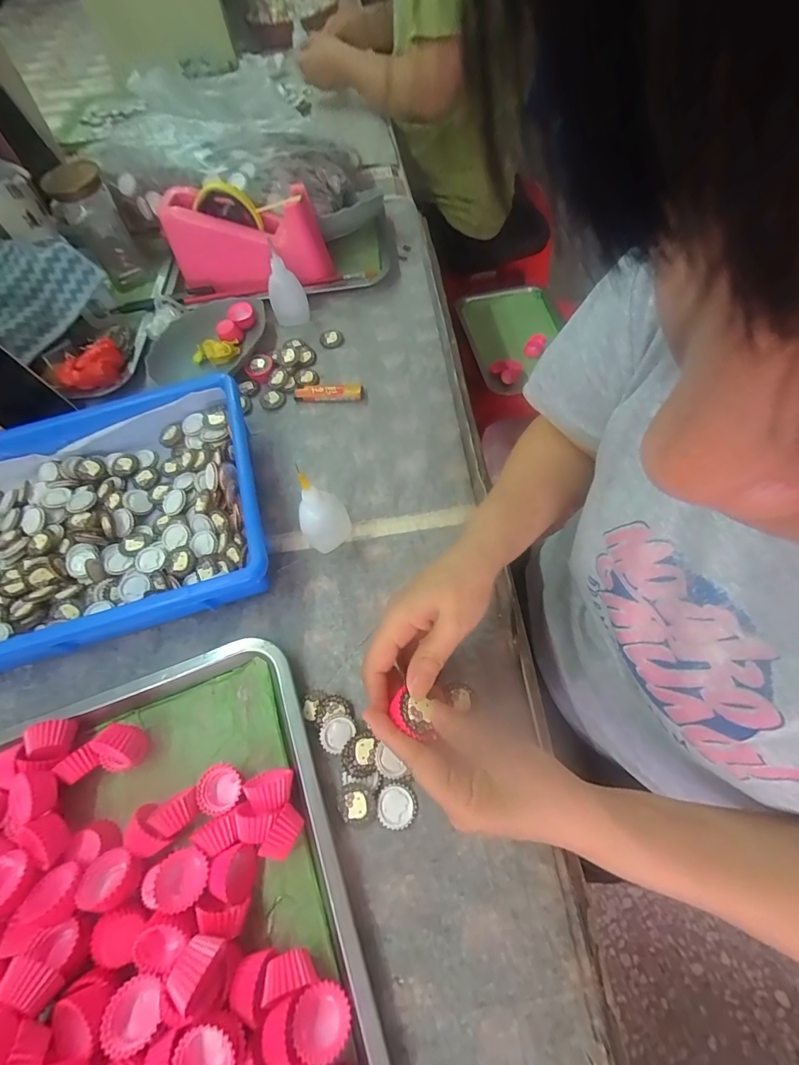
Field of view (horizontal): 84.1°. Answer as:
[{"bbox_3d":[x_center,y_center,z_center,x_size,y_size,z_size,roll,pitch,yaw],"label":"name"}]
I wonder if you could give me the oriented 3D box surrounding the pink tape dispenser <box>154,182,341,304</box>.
[{"bbox_3d":[-0.195,-0.380,0.585,0.201,0.097,0.103,-12,61,-3],"label":"pink tape dispenser"}]

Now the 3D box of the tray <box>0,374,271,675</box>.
[{"bbox_3d":[-0.312,-0.005,0.413,0.357,0.051,0.239,-16,61,-5],"label":"tray"}]

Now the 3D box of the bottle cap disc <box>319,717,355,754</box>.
[{"bbox_3d":[-0.047,0.153,0.336,0.023,0.008,0.026,26,66,17],"label":"bottle cap disc"}]

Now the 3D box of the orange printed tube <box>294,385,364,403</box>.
[{"bbox_3d":[-0.082,-0.160,0.511,0.080,0.015,0.017,0,61,4],"label":"orange printed tube"}]

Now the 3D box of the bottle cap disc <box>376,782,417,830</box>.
[{"bbox_3d":[-0.002,0.195,0.316,0.028,0.004,0.028,-2,61,3],"label":"bottle cap disc"}]

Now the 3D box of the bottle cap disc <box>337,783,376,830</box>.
[{"bbox_3d":[-0.030,0.195,0.316,0.025,0.007,0.027,-2,61,3],"label":"bottle cap disc"}]

